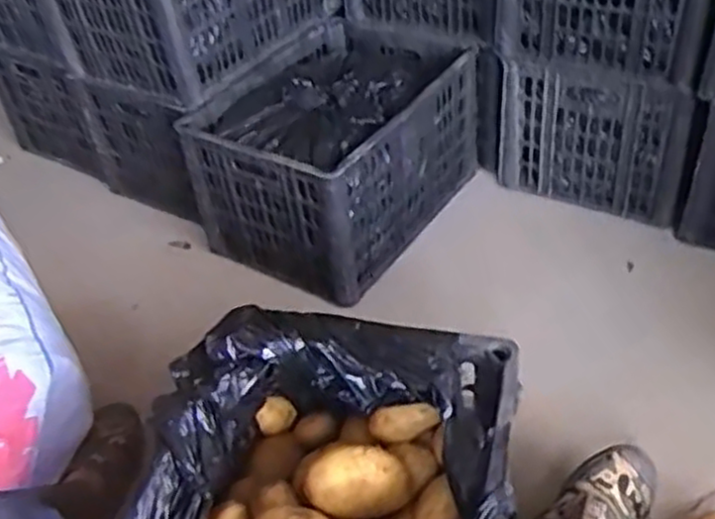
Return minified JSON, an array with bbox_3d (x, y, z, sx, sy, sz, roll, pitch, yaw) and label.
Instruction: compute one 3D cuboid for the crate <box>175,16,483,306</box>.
[{"bbox_3d":[-0.033,-0.203,1.451,0.365,0.295,0.460,21,49,29],"label":"crate"}]

